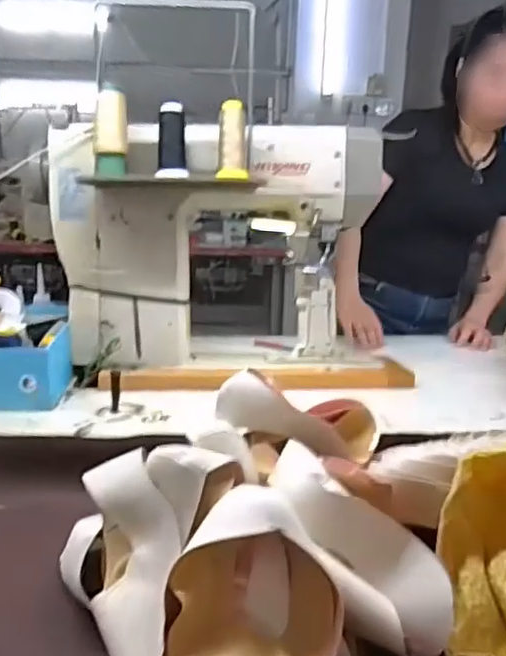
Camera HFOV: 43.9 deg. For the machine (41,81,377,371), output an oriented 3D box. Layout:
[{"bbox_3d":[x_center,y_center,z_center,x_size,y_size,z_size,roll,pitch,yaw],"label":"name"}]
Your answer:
[{"bbox_3d":[-0.070,-0.148,1.095,0.538,0.434,0.157,0,16,-7],"label":"machine"}]

